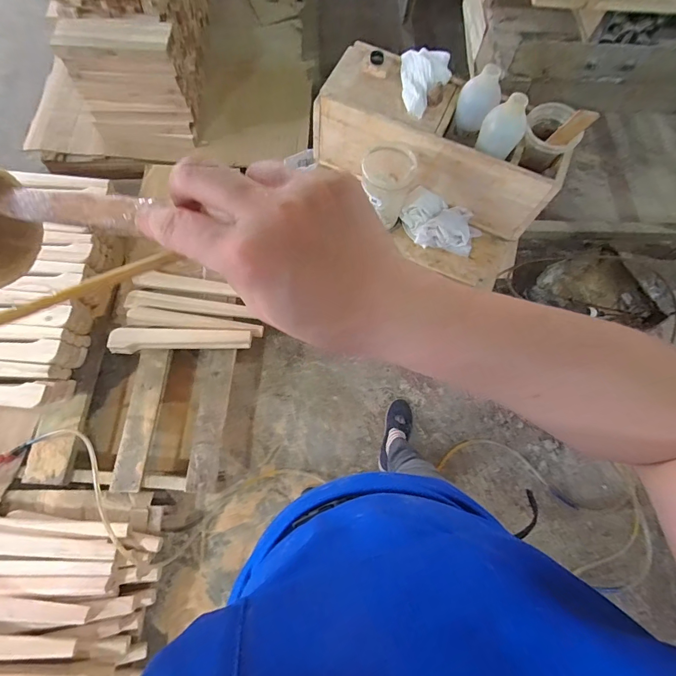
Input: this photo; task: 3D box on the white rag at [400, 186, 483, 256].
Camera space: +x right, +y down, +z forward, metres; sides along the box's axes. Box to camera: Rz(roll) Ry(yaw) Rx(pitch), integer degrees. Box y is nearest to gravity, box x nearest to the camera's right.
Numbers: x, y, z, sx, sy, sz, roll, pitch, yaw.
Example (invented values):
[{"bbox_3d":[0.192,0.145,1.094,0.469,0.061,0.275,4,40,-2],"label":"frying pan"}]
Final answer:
[{"bbox_3d":[0.235,-0.261,0.888,0.183,0.068,0.105,25,72,5],"label":"white rag"}]

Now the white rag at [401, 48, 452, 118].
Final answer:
[{"bbox_3d":[0.180,-0.519,0.788,0.099,0.037,0.143,1,71,-3],"label":"white rag"}]

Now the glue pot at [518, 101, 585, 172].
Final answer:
[{"bbox_3d":[0.414,-0.402,0.783,0.090,0.088,0.095,10,71,0],"label":"glue pot"}]

